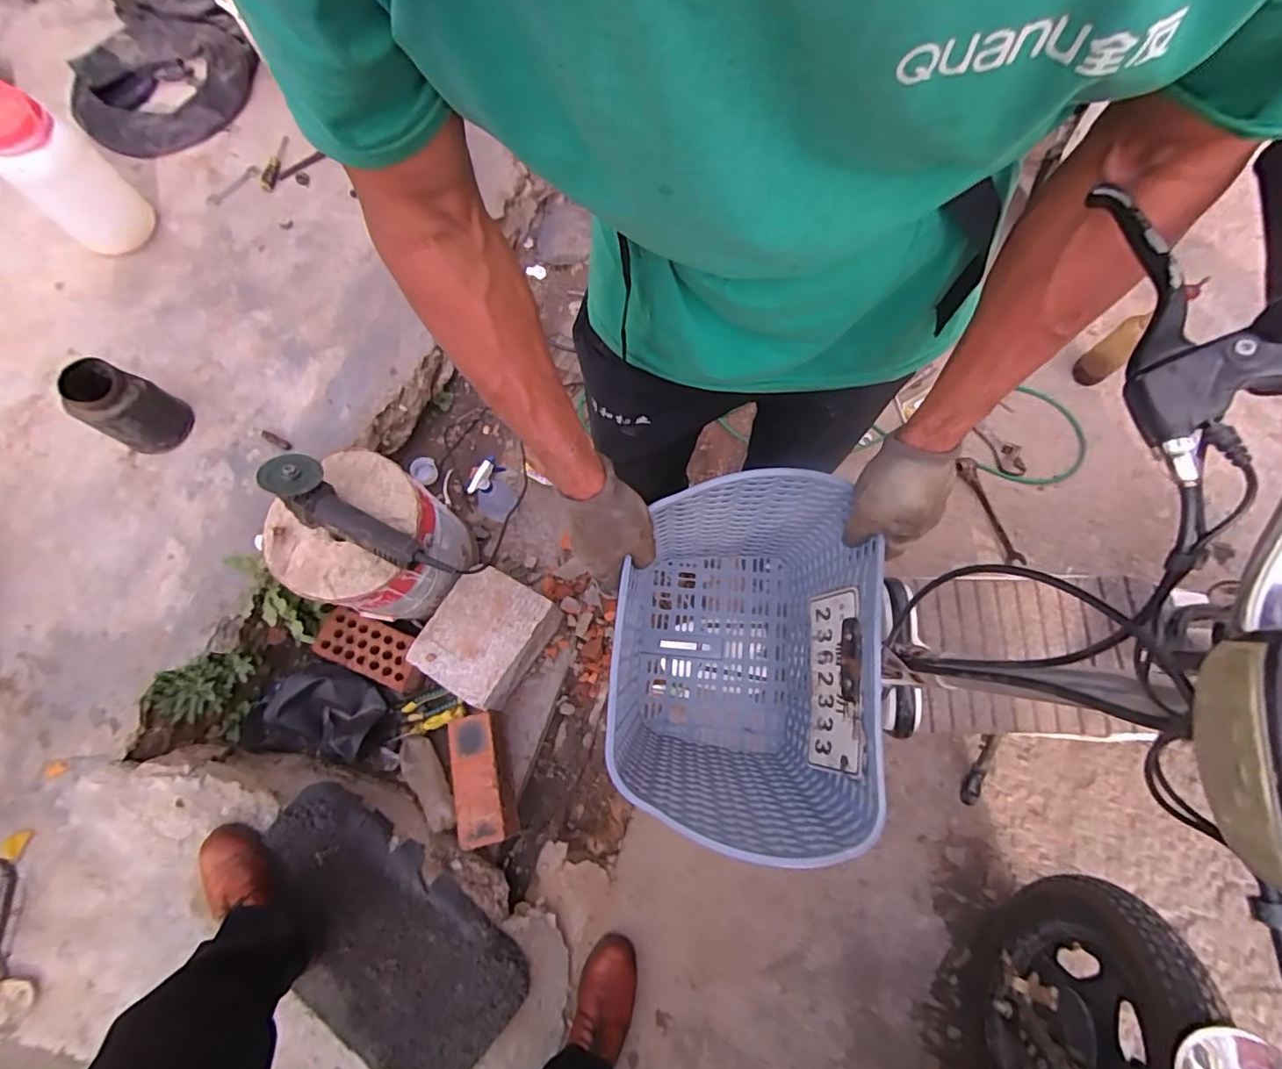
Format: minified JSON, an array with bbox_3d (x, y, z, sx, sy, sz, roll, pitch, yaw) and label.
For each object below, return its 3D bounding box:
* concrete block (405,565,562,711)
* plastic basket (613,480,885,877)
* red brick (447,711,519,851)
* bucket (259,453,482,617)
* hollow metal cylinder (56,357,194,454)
[{"bbox_3d":[-0.322,0.211,1.170,0.208,0.146,0.255,26,74,11],"label":"concrete block"},{"bbox_3d":[0.113,0.145,0.613,0.223,0.263,0.334,5,70,2],"label":"plastic basket"},{"bbox_3d":[-0.314,0.480,1.095,0.094,0.116,0.229,-12,71,-1],"label":"red brick"},{"bbox_3d":[-0.531,0.019,1.108,0.291,0.276,0.272,-1,71,3],"label":"bucket"},{"bbox_3d":[-1.037,-0.258,1.116,0.130,0.172,0.130,-1,71,3],"label":"hollow metal cylinder"}]

